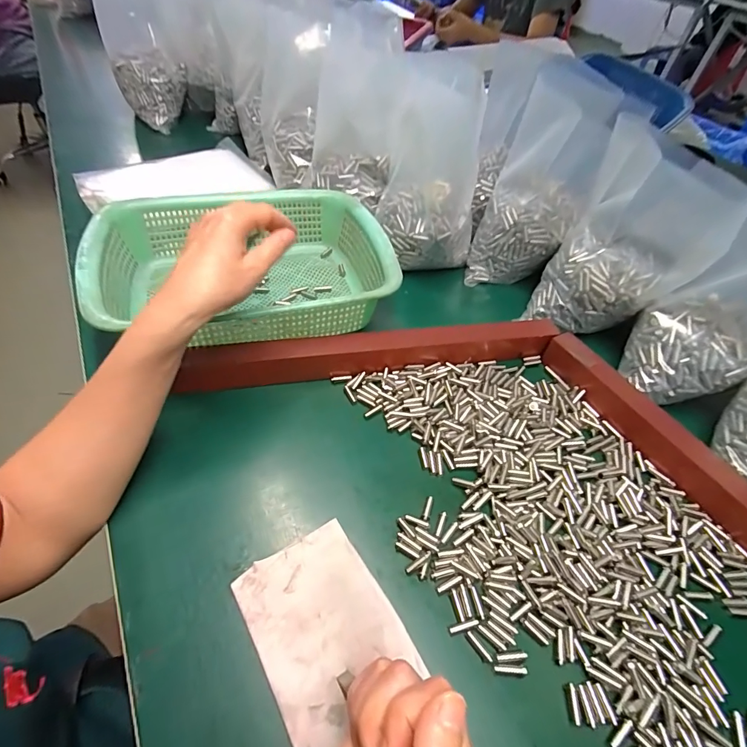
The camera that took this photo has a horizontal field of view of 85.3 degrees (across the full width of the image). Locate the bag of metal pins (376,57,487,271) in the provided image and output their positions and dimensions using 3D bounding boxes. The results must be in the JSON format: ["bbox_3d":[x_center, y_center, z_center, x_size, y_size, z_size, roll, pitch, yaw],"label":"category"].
[{"bbox_3d":[0.070,-0.232,0.489,0.119,0.194,0.094,10,51,4],"label":"bag of metal pins"}]

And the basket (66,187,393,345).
[{"bbox_3d":[-0.135,-0.114,0.451,0.296,0.093,0.219,-15,54,-16],"label":"basket"}]

